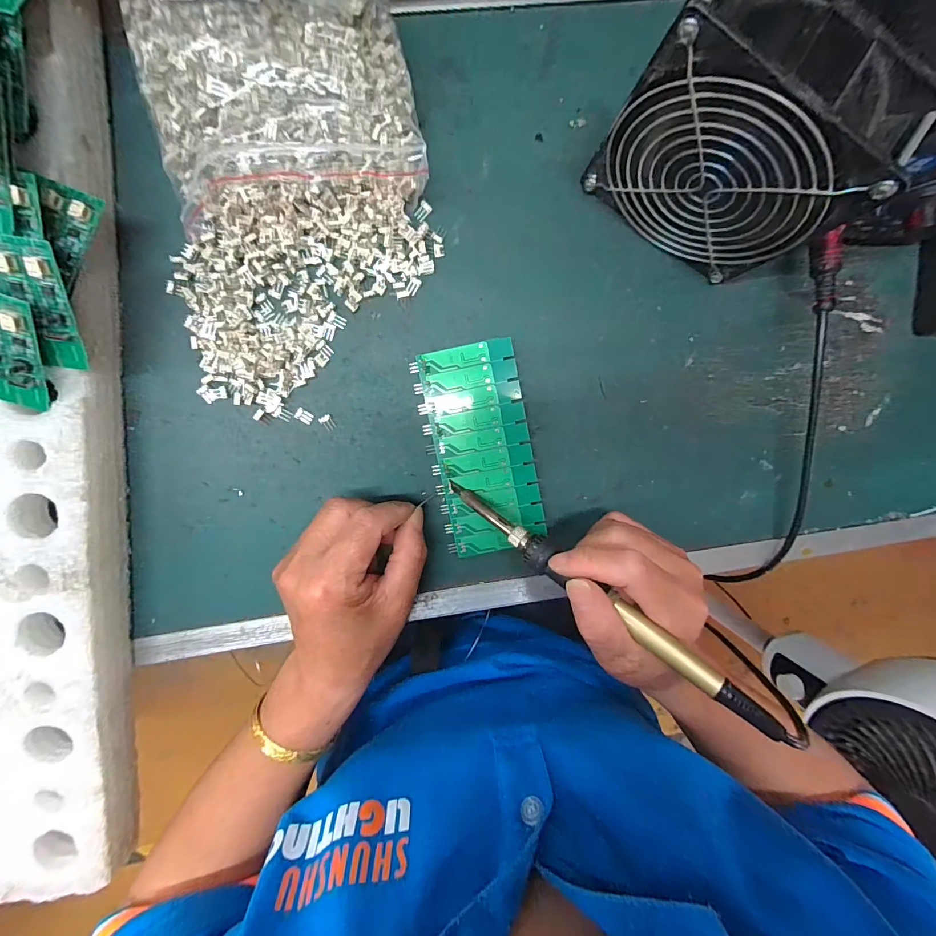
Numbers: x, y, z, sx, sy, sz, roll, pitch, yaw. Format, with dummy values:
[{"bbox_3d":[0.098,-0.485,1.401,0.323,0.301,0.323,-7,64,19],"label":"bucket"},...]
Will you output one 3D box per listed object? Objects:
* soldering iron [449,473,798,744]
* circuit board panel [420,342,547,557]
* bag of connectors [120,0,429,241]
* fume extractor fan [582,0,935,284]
[{"bbox_3d":[0.068,0.068,0.233,0.213,0.016,0.017,35,93,23],"label":"soldering iron"},{"bbox_3d":[0.011,-0.012,0.280,0.061,0.013,0.138,-12,97,-3],"label":"circuit board panel"},{"bbox_3d":[-0.104,-0.217,0.217,0.147,0.069,0.127,-8,97,-4],"label":"bag of connectors"},{"bbox_3d":[0.137,-0.163,0.219,0.120,0.120,0.046,30,93,-7],"label":"fume extractor fan"}]

